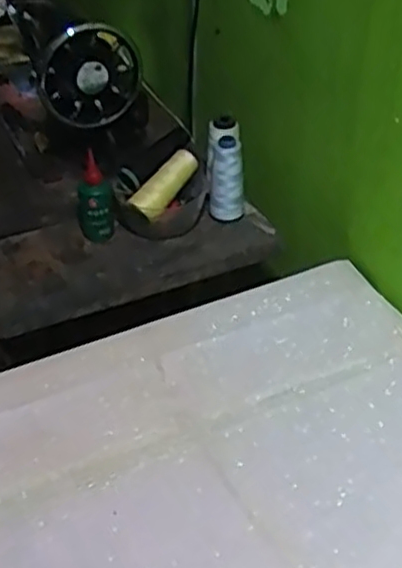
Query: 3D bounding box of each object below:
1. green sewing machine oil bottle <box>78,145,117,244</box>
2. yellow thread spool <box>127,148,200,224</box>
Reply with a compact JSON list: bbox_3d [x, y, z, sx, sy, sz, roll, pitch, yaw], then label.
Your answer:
[{"bbox_3d":[-0.137,-0.110,0.967,0.046,0.099,0.051,-7,38,-7],"label":"green sewing machine oil bottle"},{"bbox_3d":[-0.043,-0.134,0.987,0.035,0.039,0.124,24,61,30],"label":"yellow thread spool"}]

